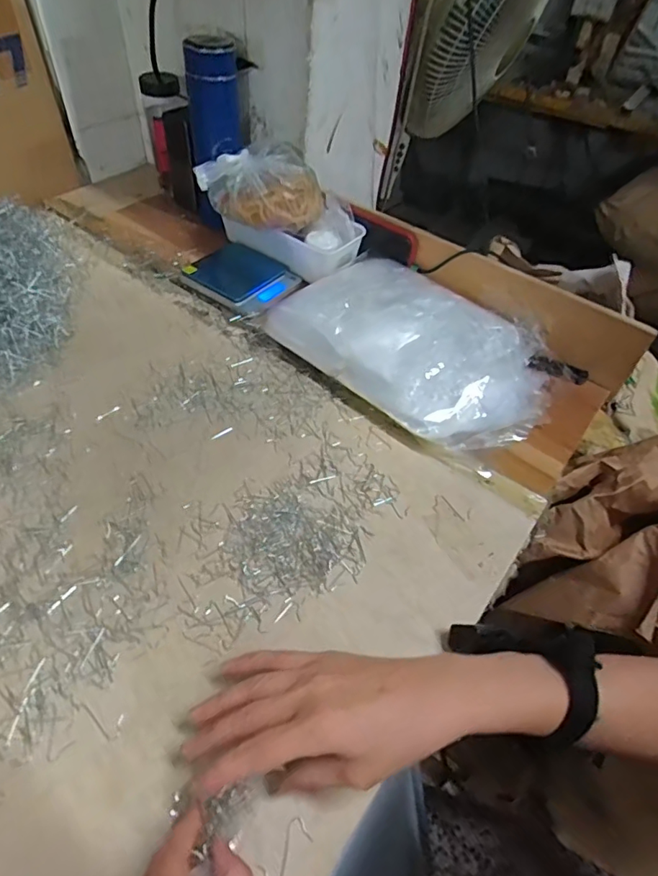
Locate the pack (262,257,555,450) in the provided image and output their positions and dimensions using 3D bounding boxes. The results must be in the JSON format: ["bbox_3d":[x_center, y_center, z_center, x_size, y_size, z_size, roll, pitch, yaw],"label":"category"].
[{"bbox_3d":[0.100,-0.111,0.590,0.303,0.070,0.198,37,56,23],"label":"pack"}]

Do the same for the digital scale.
[{"bbox_3d":[-0.109,-0.210,0.675,0.129,0.022,0.115,32,54,20],"label":"digital scale"}]

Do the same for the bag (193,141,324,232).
[{"bbox_3d":[-0.087,-0.319,0.650,0.145,0.071,0.108,-17,54,-20],"label":"bag"}]

